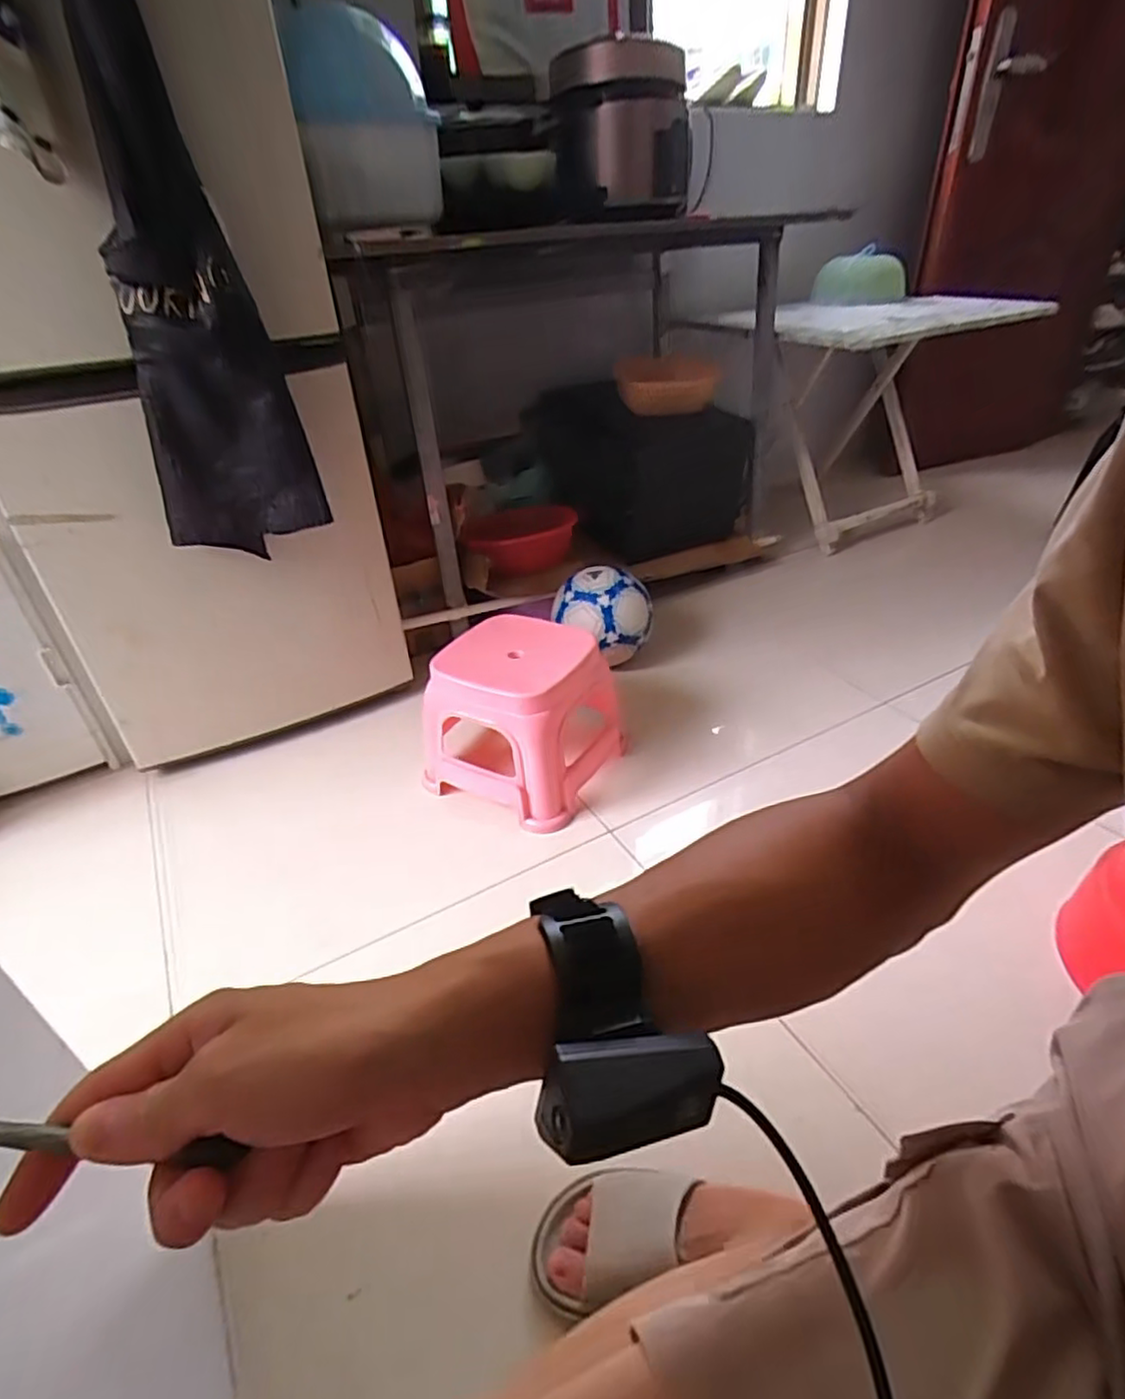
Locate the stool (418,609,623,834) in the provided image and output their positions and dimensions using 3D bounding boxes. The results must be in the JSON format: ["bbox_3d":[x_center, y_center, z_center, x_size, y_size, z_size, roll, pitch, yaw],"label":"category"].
[{"bbox_3d":[-0.066,0.027,1.117,0.266,0.227,0.241,15,39,25],"label":"stool"}]

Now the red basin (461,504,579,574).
[{"bbox_3d":[-0.085,-0.354,1.500,0.245,0.084,0.248,-3,35,2],"label":"red basin"}]

